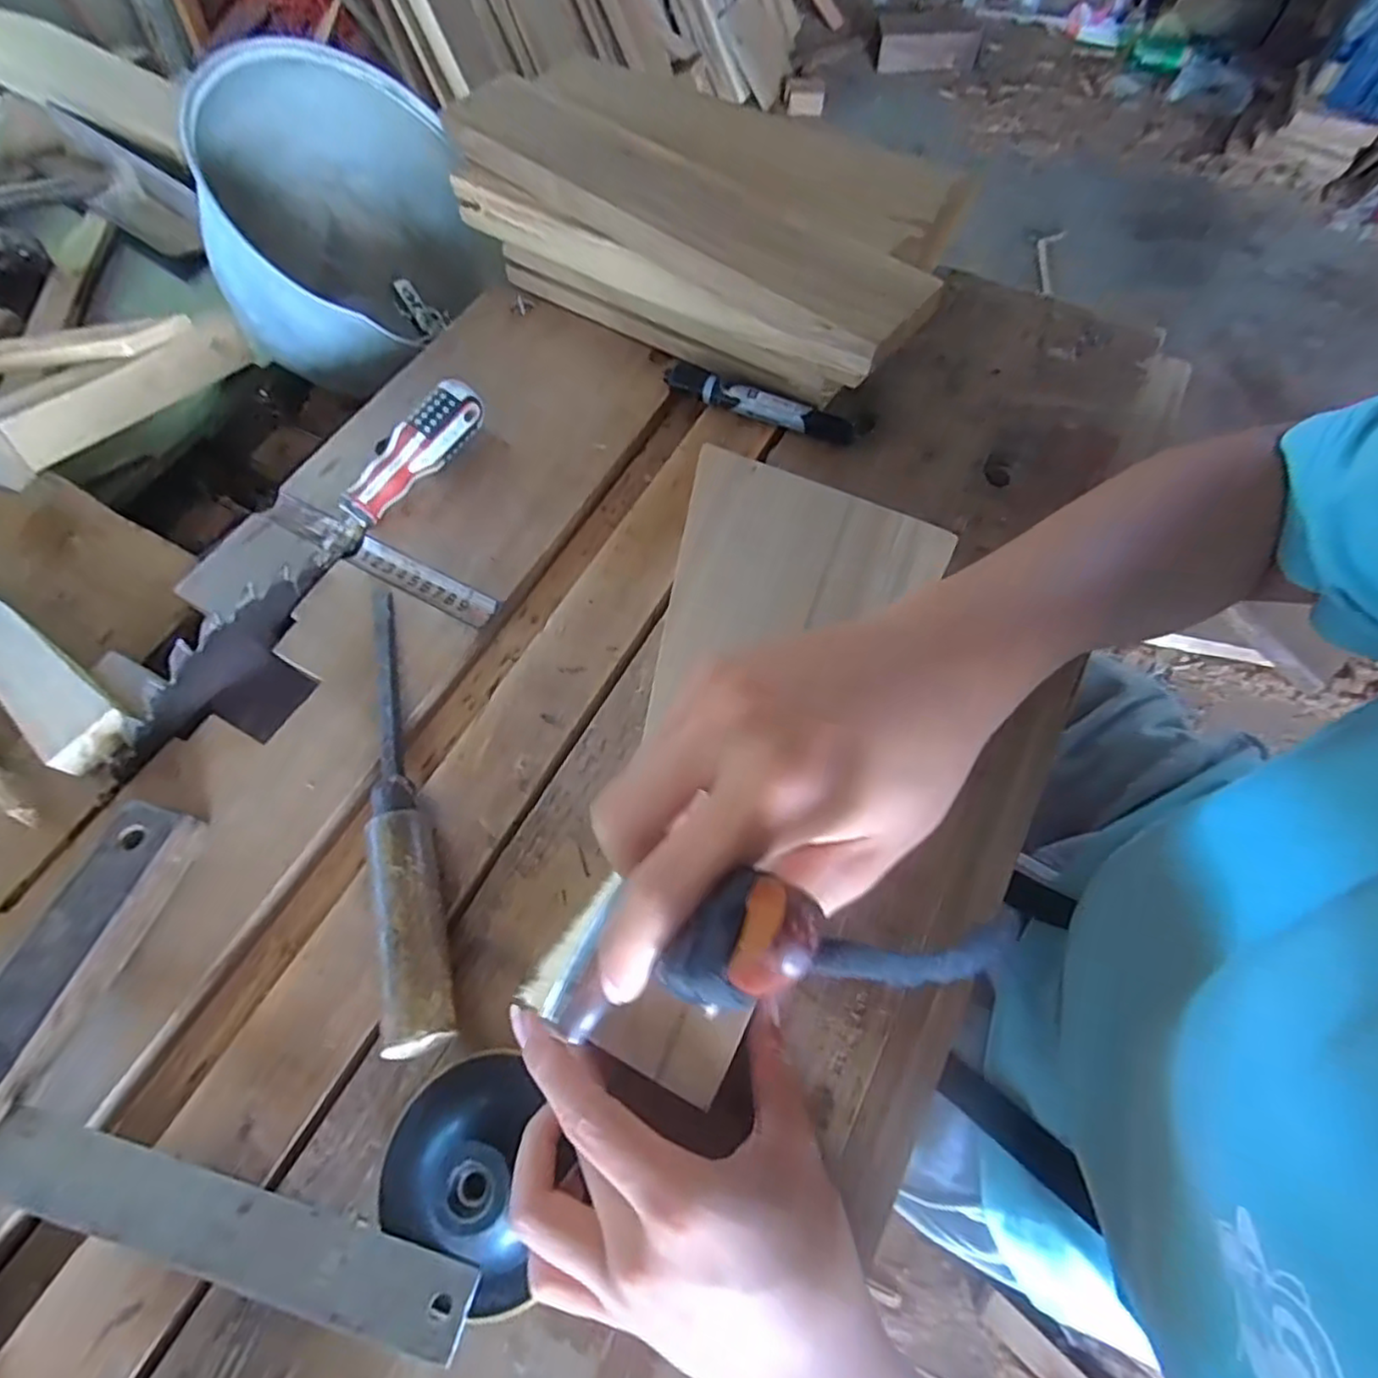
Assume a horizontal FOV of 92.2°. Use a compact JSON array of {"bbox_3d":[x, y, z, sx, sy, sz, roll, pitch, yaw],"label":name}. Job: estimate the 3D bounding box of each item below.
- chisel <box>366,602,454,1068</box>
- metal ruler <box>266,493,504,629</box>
[{"bbox_3d":[-0.152,0.048,0.339,0.027,0.035,0.250,-17,66,-6],"label":"chisel"},{"bbox_3d":[-0.200,-0.084,0.424,0.180,0.009,0.024,28,70,13],"label":"metal ruler"}]

